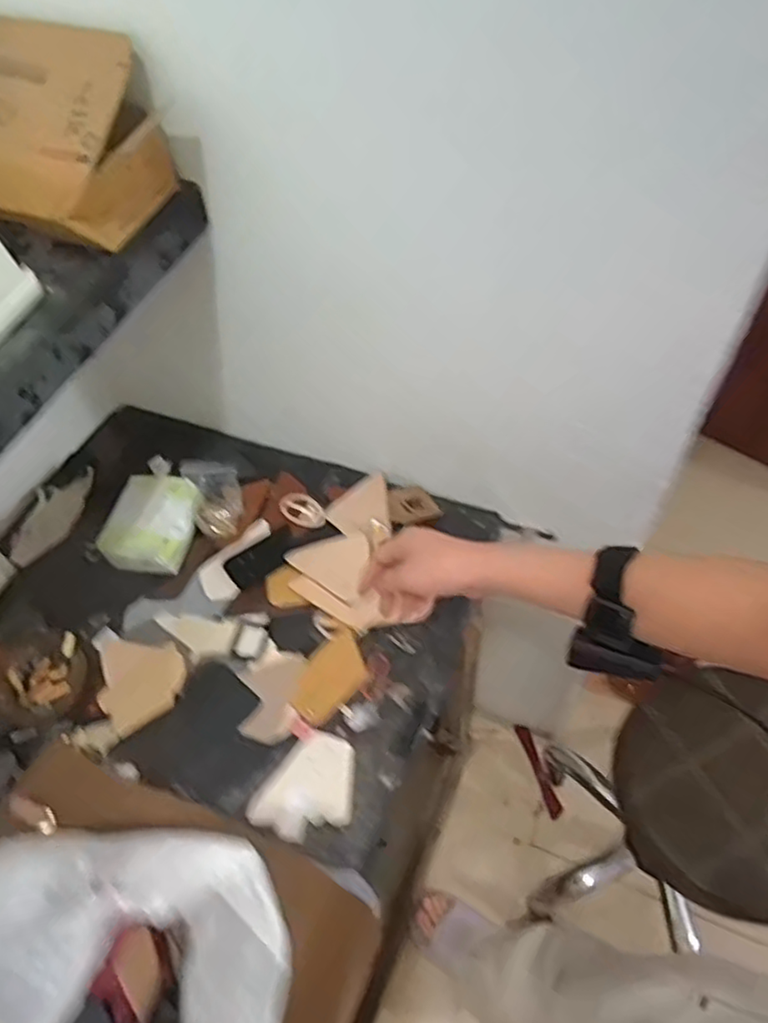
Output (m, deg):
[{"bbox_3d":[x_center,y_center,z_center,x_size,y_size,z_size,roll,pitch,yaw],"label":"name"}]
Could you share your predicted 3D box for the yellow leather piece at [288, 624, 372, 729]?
[{"bbox_3d":[-0.062,0.187,0.749,0.101,0.004,0.069,-40,62,-22],"label":"yellow leather piece"}]

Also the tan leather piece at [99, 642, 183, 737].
[{"bbox_3d":[-0.284,0.190,0.766,0.096,0.012,0.108,-30,59,-17],"label":"tan leather piece"}]

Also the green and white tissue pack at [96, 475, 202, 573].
[{"bbox_3d":[-0.297,0.017,0.850,0.109,0.061,0.124,12,56,11],"label":"green and white tissue pack"}]

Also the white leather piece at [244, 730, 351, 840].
[{"bbox_3d":[-0.075,0.289,0.683,0.089,0.004,0.112,32,62,23],"label":"white leather piece"}]

